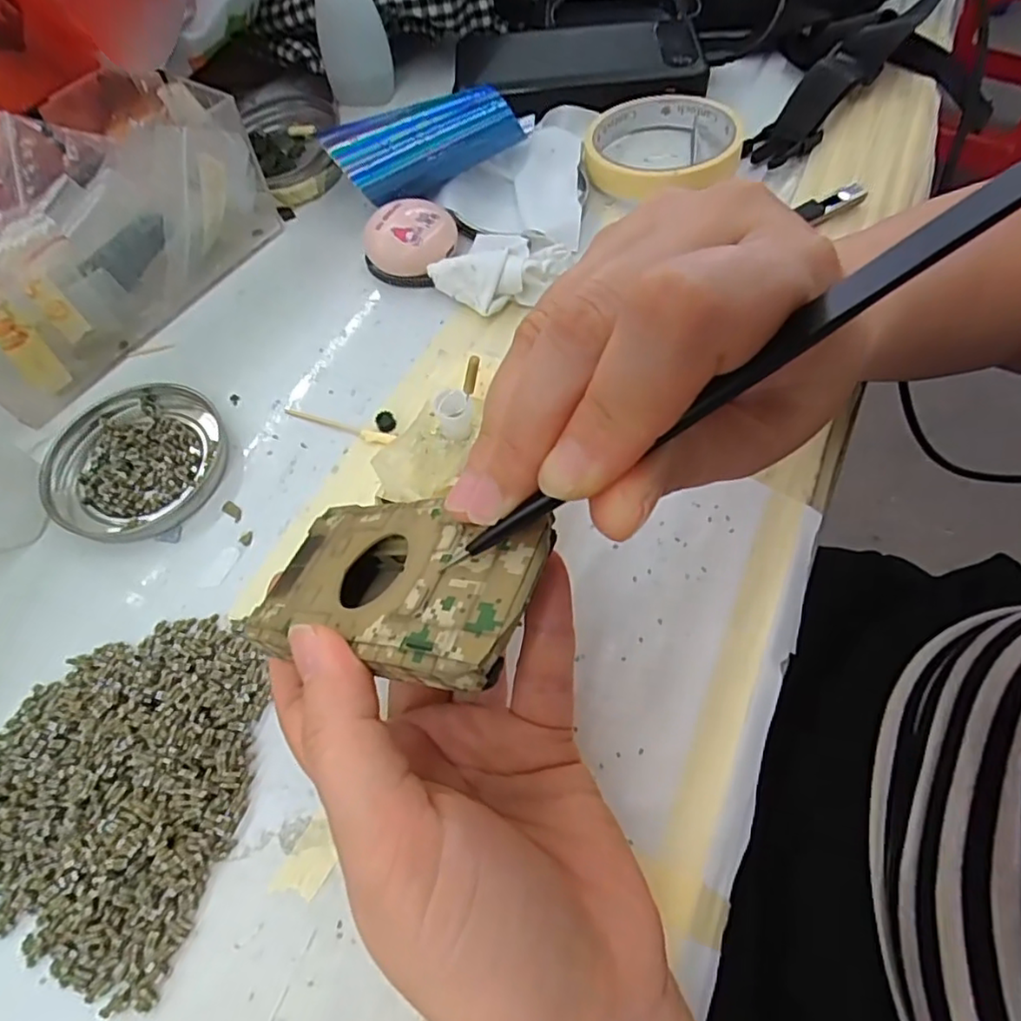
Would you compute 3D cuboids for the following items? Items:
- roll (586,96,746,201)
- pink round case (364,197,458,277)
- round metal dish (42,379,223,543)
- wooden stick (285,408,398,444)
[{"bbox_3d":[0.087,-0.214,0.357,0.085,0.020,0.089,-1,62,3],"label":"roll"},{"bbox_3d":[-0.052,-0.144,0.330,0.043,0.025,0.043,-1,62,3],"label":"pink round case"},{"bbox_3d":[-0.171,-0.025,0.283,0.076,0.008,0.082,-1,62,3],"label":"round metal dish"},{"bbox_3d":[-0.080,-0.040,0.287,0.058,0.004,0.008,15,64,11],"label":"wooden stick"}]

